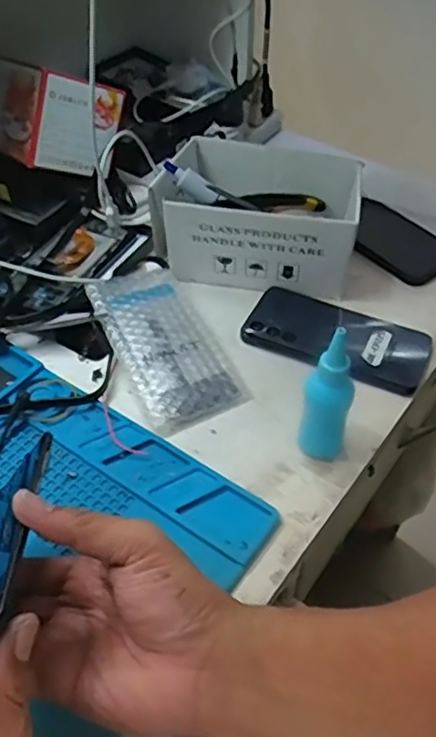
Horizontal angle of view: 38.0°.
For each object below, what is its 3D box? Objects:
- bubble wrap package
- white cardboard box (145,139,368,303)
[{"bbox_3d":[-0.050,-0.026,0.565,0.087,0.020,0.181,-21,51,-19],"label":"bubble wrap package"},{"bbox_3d":[0.039,-0.152,0.625,0.188,0.087,0.112,11,48,9],"label":"white cardboard box"}]

